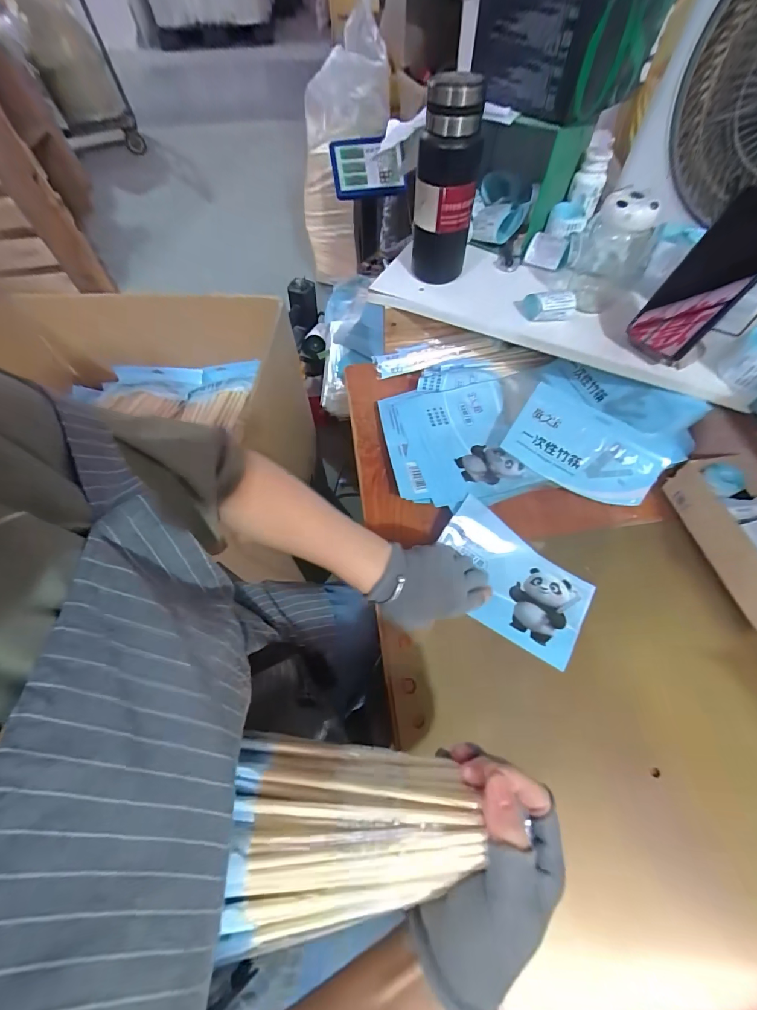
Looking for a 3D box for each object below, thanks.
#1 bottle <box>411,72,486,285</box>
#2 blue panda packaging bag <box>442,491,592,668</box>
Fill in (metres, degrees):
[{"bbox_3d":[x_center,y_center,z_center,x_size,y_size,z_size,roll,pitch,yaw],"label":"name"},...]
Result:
[{"bbox_3d":[0.091,-0.427,0.523,0.083,0.216,0.077,3,61,3],"label":"bottle"},{"bbox_3d":[0.161,0.090,0.467,0.192,0.028,0.122,33,66,18],"label":"blue panda packaging bag"}]

